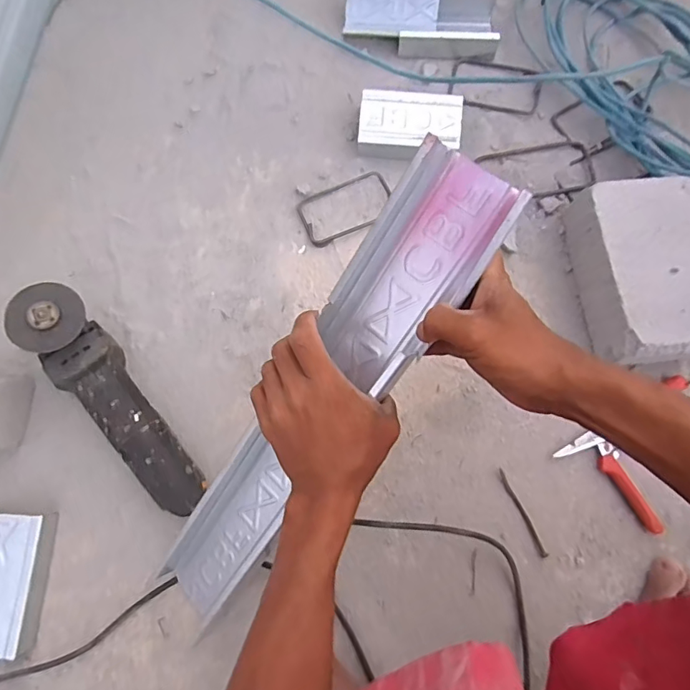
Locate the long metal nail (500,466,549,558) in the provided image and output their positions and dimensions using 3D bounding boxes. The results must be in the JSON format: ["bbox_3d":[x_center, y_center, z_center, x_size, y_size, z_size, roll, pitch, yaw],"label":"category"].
[{"bbox_3d":[0.193,0.181,0.523,0.008,0.004,0.098,-25,78,-6],"label":"long metal nail"}]

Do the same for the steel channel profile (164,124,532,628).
[{"bbox_3d":[-0.038,0.068,0.410,0.084,0.041,0.486,37,111,8],"label":"steel channel profile"}]

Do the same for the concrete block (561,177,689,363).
[{"bbox_3d":[0.335,-0.080,0.547,0.123,0.075,0.195,-7,77,-2],"label":"concrete block"}]

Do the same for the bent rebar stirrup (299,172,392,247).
[{"bbox_3d":[0.002,-0.173,0.607,0.117,0.007,0.067,-25,78,-6],"label":"bent rebar stirrup"}]

